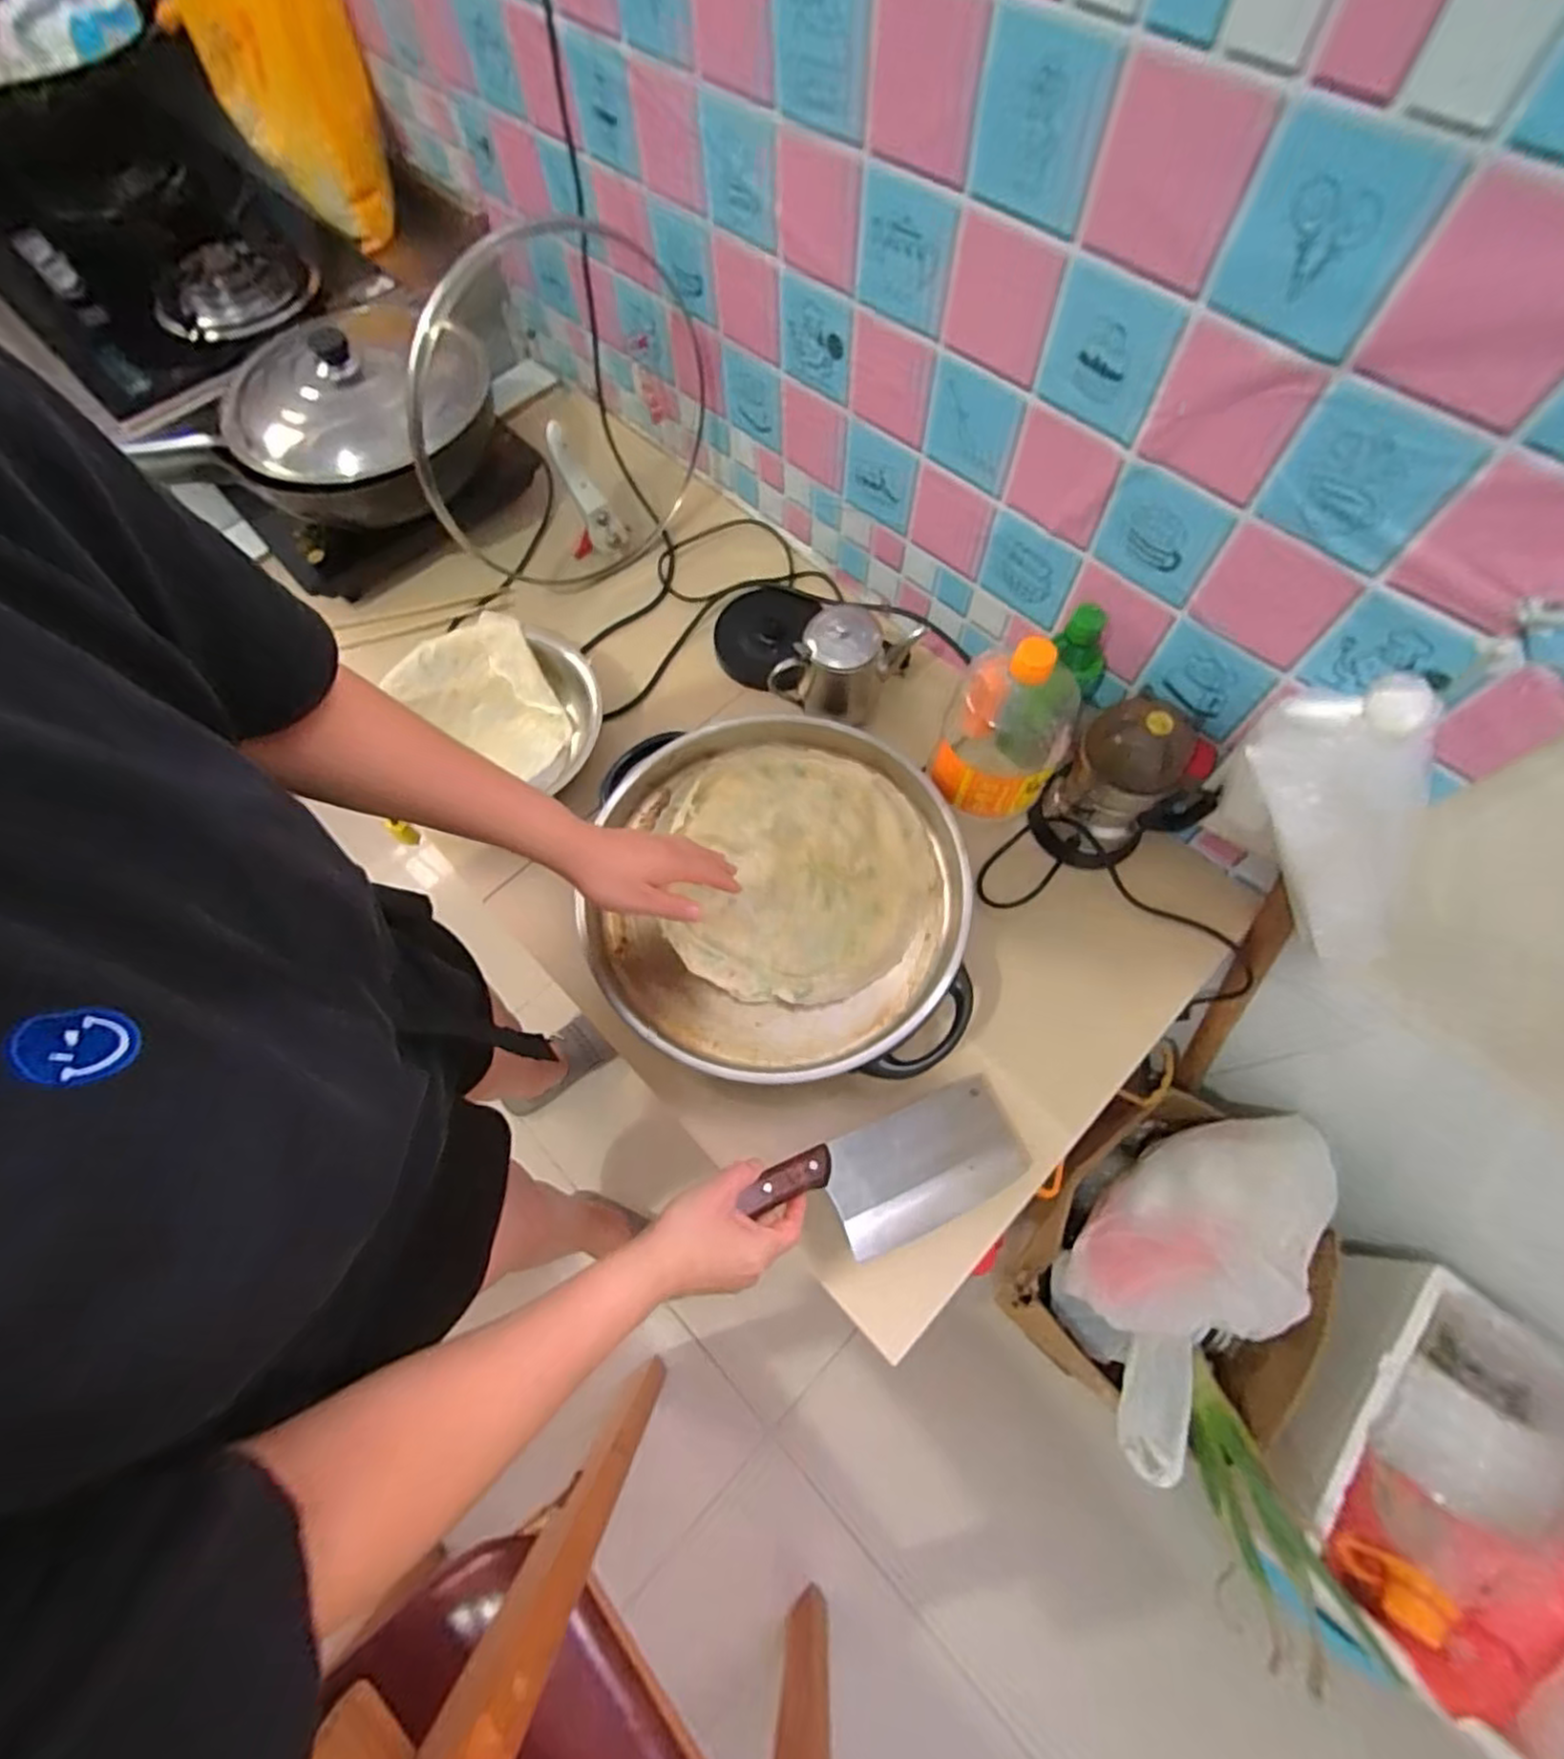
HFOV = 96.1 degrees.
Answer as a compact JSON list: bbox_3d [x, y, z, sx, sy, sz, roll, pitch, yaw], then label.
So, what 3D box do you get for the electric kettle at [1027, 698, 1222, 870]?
[{"bbox_3d":[0.349,-0.094,0.706,0.111,0.186,0.135,-39,72,-15],"label":"electric kettle"}]

